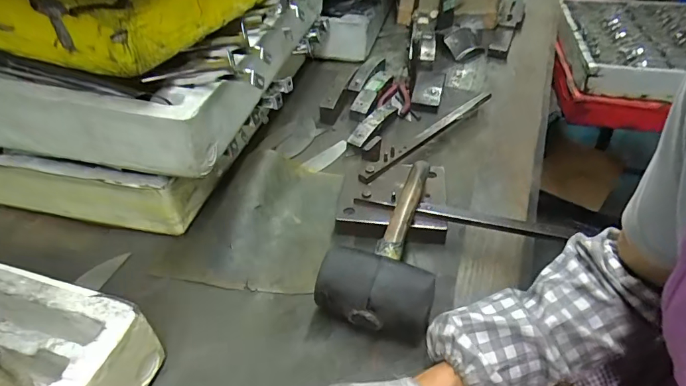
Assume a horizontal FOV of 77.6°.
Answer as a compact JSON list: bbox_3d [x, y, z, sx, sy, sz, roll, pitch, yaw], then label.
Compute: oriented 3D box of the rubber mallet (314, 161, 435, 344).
[{"bbox_3d":[0.049,0.052,0.502,0.114,0.074,0.239,7,42,9],"label":"rubber mallet"}]

